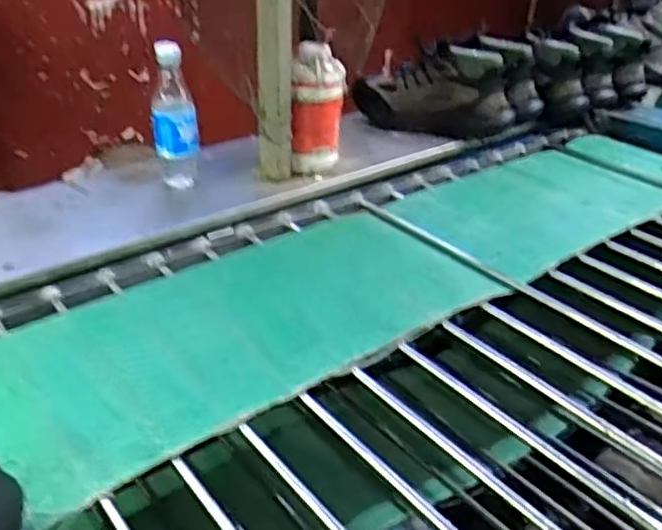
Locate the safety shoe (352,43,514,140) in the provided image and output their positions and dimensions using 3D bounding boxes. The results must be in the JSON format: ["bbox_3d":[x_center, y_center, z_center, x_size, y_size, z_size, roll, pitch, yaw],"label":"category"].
[{"bbox_3d":[0.179,-0.301,1.207,0.284,0.121,0.088,5,33,7],"label":"safety shoe"}]

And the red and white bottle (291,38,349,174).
[{"bbox_3d":[-0.019,-0.236,1.047,0.077,0.180,0.065,5,33,7],"label":"red and white bottle"}]

